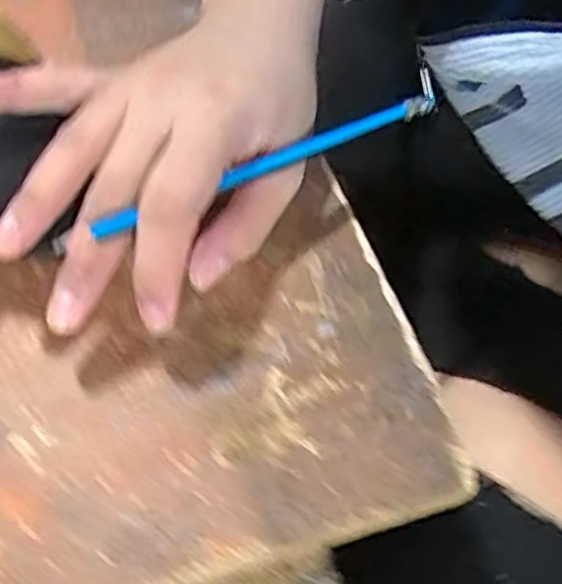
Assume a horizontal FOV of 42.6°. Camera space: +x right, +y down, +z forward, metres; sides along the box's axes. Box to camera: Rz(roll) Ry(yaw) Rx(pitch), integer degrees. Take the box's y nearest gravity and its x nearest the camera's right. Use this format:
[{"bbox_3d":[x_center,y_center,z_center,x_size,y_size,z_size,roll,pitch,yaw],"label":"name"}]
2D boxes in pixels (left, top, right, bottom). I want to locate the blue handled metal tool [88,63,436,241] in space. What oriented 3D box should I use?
[{"bbox_3d":[0.003,-0.055,0.275,0.157,0.012,0.011,-28,60,-27],"label":"blue handled metal tool"}]

